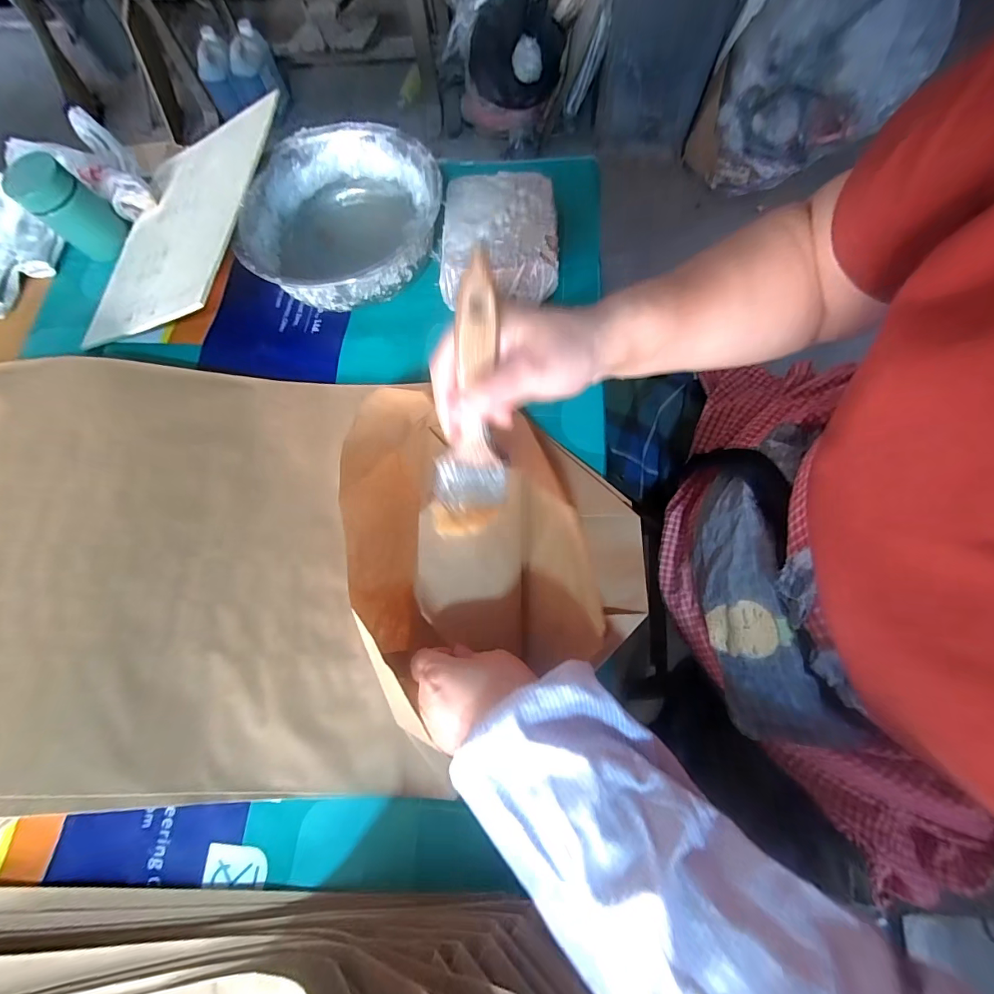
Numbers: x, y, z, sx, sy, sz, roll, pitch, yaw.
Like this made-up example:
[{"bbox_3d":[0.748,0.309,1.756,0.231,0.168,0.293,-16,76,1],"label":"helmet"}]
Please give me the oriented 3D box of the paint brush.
[{"bbox_3d":[-0.016,-0.046,0.257,0.047,0.172,0.009,6,35,3],"label":"paint brush"}]

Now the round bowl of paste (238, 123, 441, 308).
[{"bbox_3d":[-0.163,-0.296,0.484,0.202,0.099,0.207,0,74,1],"label":"round bowl of paste"}]

